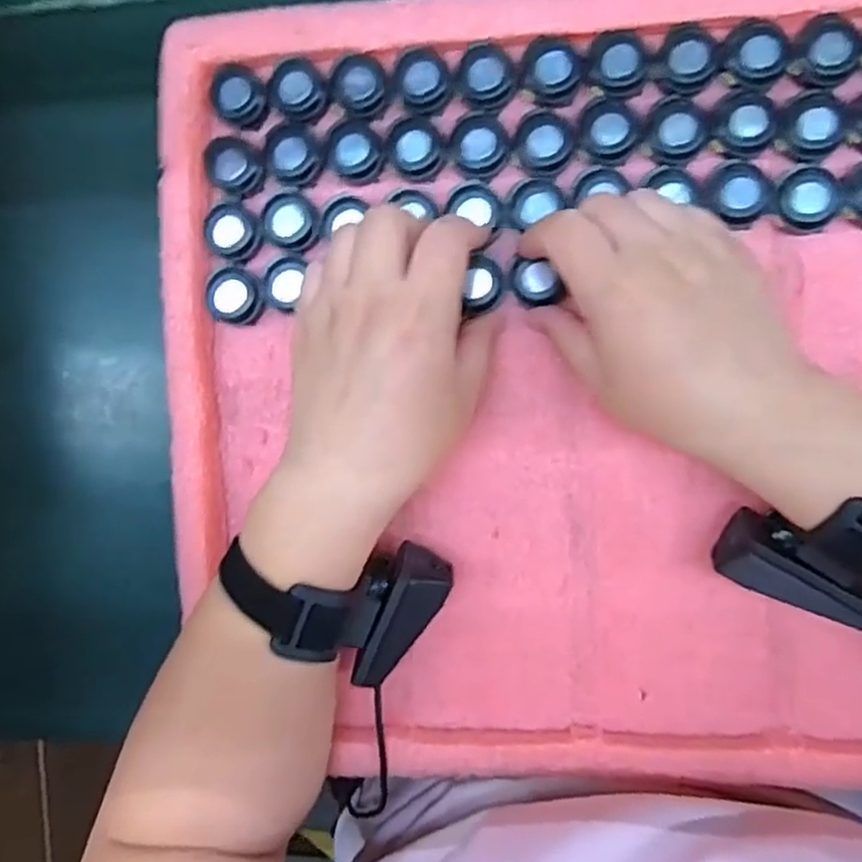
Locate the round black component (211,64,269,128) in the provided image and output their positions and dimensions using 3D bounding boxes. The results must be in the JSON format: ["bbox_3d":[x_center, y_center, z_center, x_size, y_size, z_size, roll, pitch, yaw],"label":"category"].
[{"bbox_3d":[-0.095,-0.166,0.351,0.025,0.007,0.028,-40,91,9],"label":"round black component"}]

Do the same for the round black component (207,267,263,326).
[{"bbox_3d":[-0.098,-0.068,0.355,0.029,0.010,0.026,30,98,2],"label":"round black component"}]

